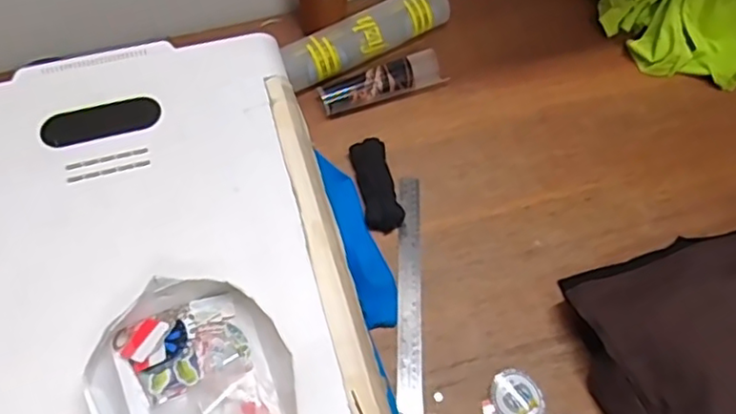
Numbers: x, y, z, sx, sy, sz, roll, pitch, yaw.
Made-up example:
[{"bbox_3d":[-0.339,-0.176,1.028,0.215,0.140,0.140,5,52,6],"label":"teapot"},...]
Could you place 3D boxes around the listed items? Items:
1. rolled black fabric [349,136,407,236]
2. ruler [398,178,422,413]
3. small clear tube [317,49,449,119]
[{"bbox_3d":[0.012,-0.030,0.819,0.049,0.026,0.127,-9,63,-9],"label":"rolled black fabric"},{"bbox_3d":[0.051,0.107,0.765,0.025,0.005,0.320,2,62,-1],"label":"ruler"},{"bbox_3d":[0.021,-0.172,0.880,0.178,0.048,0.042,-17,65,-12],"label":"small clear tube"}]

